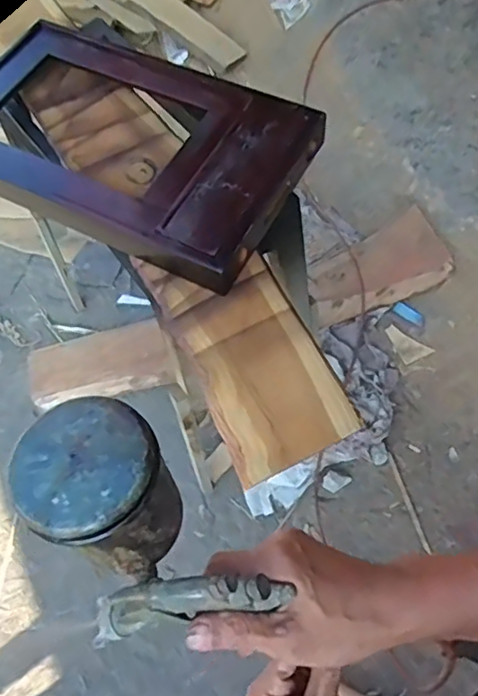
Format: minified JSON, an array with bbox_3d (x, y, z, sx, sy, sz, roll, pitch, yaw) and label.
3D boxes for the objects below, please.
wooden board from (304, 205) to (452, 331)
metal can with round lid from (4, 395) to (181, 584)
[{"bbox_3d":[0.369,-0.225,1.623,0.411,0.035,0.232,-24,79,-4],"label":"wooden board"},{"bbox_3d":[-0.077,0.080,0.352,0.088,0.084,0.077,30,71,13],"label":"metal can with round lid"}]

